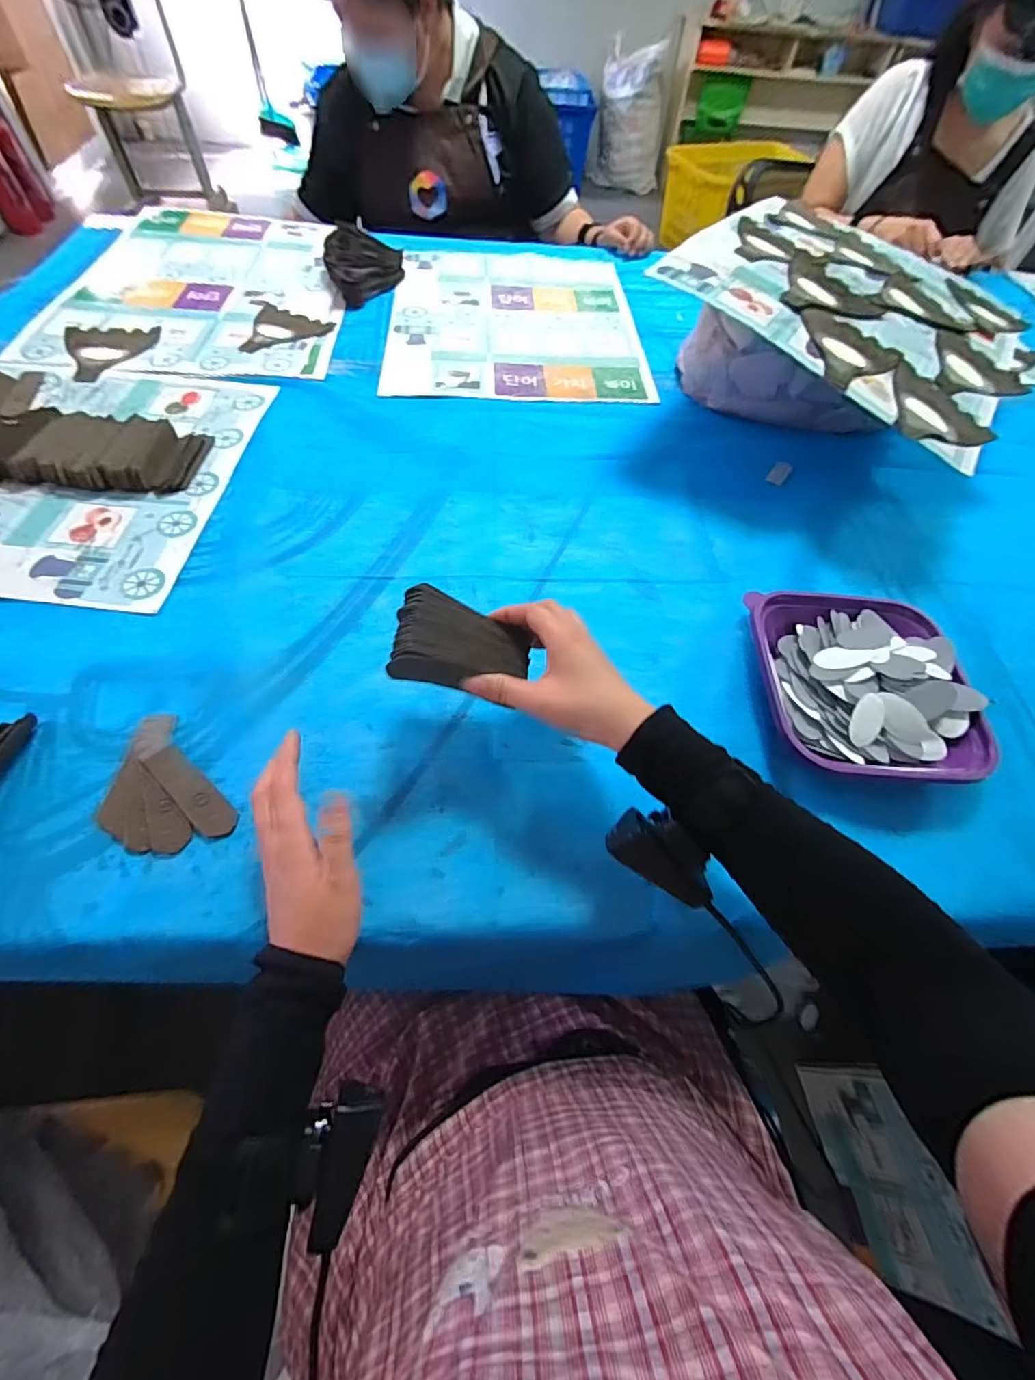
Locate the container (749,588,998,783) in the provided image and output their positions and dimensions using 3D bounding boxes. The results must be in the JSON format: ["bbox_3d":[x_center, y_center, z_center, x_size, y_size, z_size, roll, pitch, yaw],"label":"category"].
[{"bbox_3d":[0.306,-0.009,0.459,0.177,0.042,0.183,2,59,-3],"label":"container"}]

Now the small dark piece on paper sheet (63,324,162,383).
[{"bbox_3d":[-0.559,-0.459,0.694,0.119,0.006,0.136,-6,60,-7],"label":"small dark piece on paper sheet"}]

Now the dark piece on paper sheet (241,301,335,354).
[{"bbox_3d":[-0.359,-0.556,0.769,0.138,0.004,0.153,-24,64,-17],"label":"dark piece on paper sheet"}]

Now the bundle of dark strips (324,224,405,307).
[{"bbox_3d":[-0.239,-0.674,0.808,0.121,0.071,0.119,-10,60,-10],"label":"bundle of dark strips"}]

